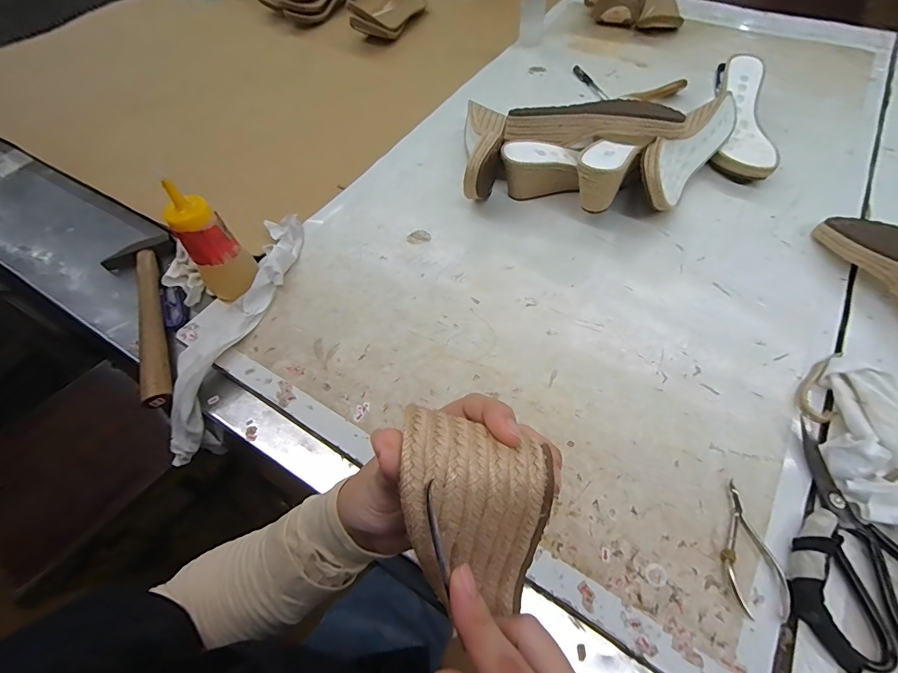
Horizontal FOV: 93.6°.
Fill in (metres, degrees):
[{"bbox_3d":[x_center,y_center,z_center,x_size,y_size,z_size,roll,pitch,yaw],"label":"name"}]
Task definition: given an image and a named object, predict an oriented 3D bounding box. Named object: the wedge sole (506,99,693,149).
[{"bbox_3d":[0.191,-0.290,0.570,0.224,0.060,0.059,17,61,14],"label":"wedge sole"}]

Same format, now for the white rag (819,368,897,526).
[{"bbox_3d":[0.399,0.092,0.378,0.092,0.049,0.152,22,61,15],"label":"white rag"}]

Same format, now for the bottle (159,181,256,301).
[{"bbox_3d":[-0.274,-0.104,0.488,0.063,0.132,0.055,-33,62,-18],"label":"bottle"}]

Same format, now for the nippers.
[{"bbox_3d":[0.248,0.178,0.353,0.043,0.009,0.101,-7,58,-2],"label":"nippers"}]

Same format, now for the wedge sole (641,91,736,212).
[{"bbox_3d":[0.317,-0.245,0.573,0.060,0.086,0.244,35,65,21],"label":"wedge sole"}]

